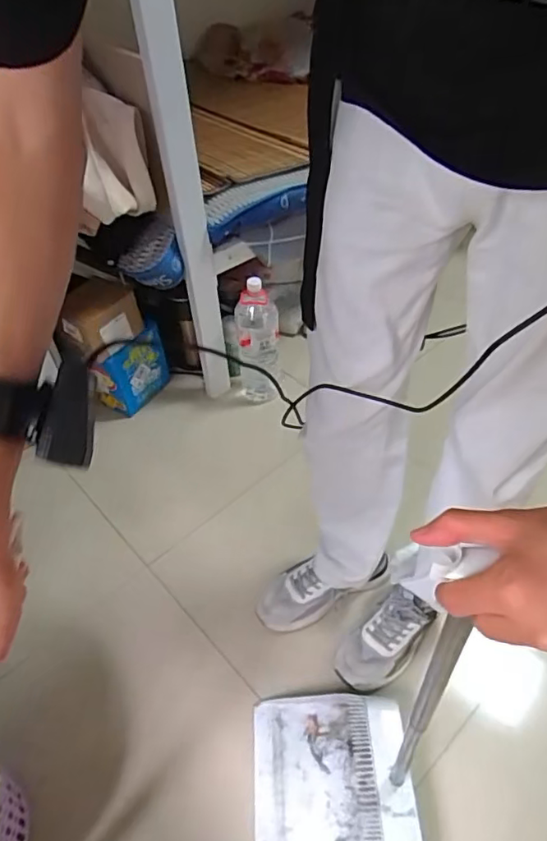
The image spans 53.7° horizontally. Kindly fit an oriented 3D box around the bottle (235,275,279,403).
[{"bbox_3d":[-0.040,-0.185,1.323,0.100,0.336,0.087,-6,46,-2],"label":"bottle"}]

